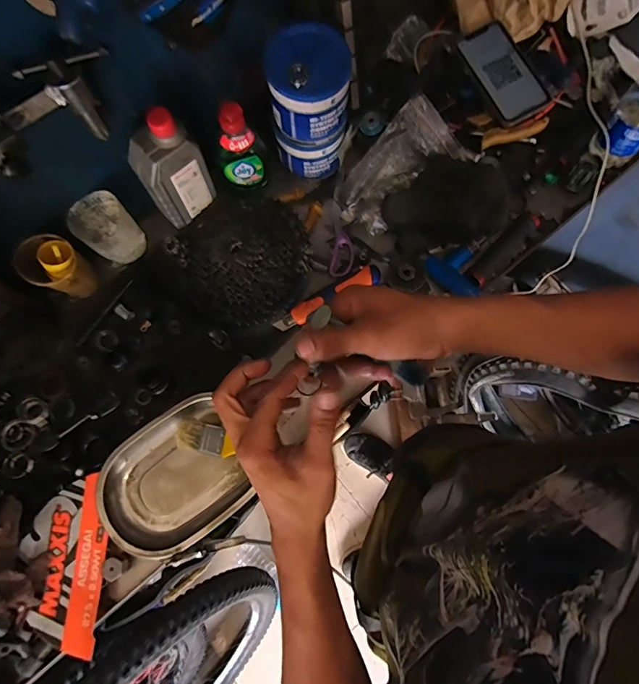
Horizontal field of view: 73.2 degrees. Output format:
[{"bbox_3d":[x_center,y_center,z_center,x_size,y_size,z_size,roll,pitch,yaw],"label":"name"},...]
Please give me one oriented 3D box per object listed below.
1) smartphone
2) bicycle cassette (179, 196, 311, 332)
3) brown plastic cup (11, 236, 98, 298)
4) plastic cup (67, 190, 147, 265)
[{"bbox_3d":[0.255,-0.382,0.604,0.081,0.016,0.151,-31,81,3],"label":"smartphone"},{"bbox_3d":[-0.106,-0.125,0.614,0.186,0.039,0.187,-39,79,-8],"label":"bicycle cassette"},{"bbox_3d":[-0.347,-0.095,0.584,0.061,0.104,0.065,0,76,1],"label":"brown plastic cup"},{"bbox_3d":[-0.293,-0.156,0.602,0.064,0.087,0.069,0,76,1],"label":"plastic cup"}]

